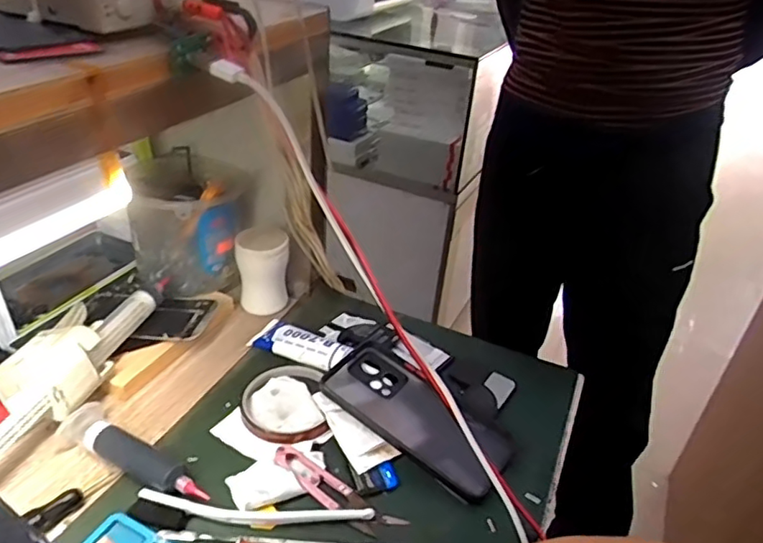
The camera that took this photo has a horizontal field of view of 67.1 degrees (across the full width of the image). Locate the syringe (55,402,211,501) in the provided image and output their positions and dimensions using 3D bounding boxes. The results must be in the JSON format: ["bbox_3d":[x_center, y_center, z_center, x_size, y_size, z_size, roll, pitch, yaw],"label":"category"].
[{"bbox_3d":[-0.191,0.143,0.440,0.134,0.026,0.035,24,38,26],"label":"syringe"}]

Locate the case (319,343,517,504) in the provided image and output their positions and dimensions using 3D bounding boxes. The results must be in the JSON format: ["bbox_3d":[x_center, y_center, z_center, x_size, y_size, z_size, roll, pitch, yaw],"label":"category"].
[{"bbox_3d":[0.031,0.121,0.493,0.164,0.014,0.082,30,38,24],"label":"case"}]

